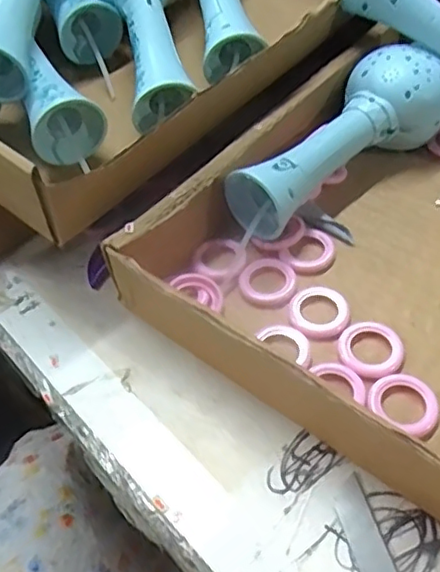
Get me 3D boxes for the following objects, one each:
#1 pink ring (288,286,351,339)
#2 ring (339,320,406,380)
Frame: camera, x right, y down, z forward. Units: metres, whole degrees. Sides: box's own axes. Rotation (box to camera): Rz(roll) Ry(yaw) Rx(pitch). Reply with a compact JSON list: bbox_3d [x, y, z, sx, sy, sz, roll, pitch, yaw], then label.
[{"bbox_3d":[0.061,0.015,0.375,0.036,0.004,0.038,-2,51,3],"label":"pink ring"},{"bbox_3d":[0.088,0.036,0.355,0.036,0.005,0.039,-2,51,3],"label":"ring"}]

